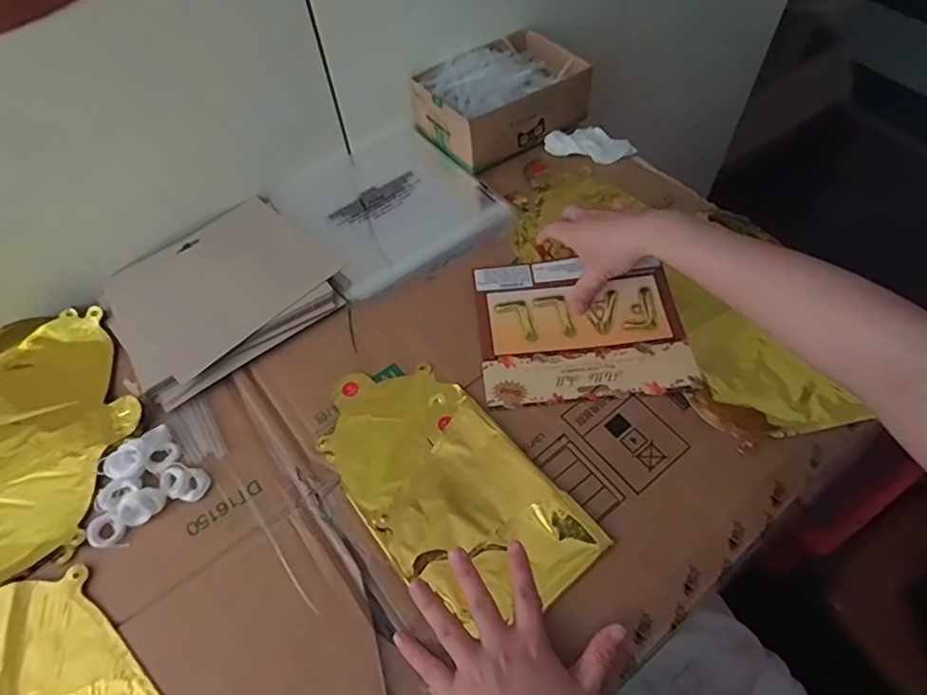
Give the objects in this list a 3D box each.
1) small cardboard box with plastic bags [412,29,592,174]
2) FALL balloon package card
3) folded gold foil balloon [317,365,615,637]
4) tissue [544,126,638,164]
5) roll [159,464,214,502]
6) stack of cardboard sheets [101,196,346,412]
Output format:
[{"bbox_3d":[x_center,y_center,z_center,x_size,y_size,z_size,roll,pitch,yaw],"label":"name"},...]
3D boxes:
[{"bbox_3d":[0.049,-0.312,0.689,0.196,0.074,0.134,-32,61,-16],"label":"small cardboard box with plastic bags"},{"bbox_3d":[0.112,-0.023,0.538,0.190,0.011,0.153,-5,57,0],"label":"FALL balloon package card"},{"bbox_3d":[-0.019,0.110,0.463,0.135,0.011,0.250,-37,63,-19],"label":"folded gold foil balloon"},{"bbox_3d":[0.150,-0.243,0.658,0.103,0.022,0.043,3,57,5],"label":"tissue"},{"bbox_3d":[-0.233,0.113,0.463,0.039,0.009,0.027,9,58,9],"label":"roll"},{"bbox_3d":[-0.245,-0.063,0.565,0.209,0.027,0.184,-34,61,-17],"label":"stack of cardboard sheets"}]

